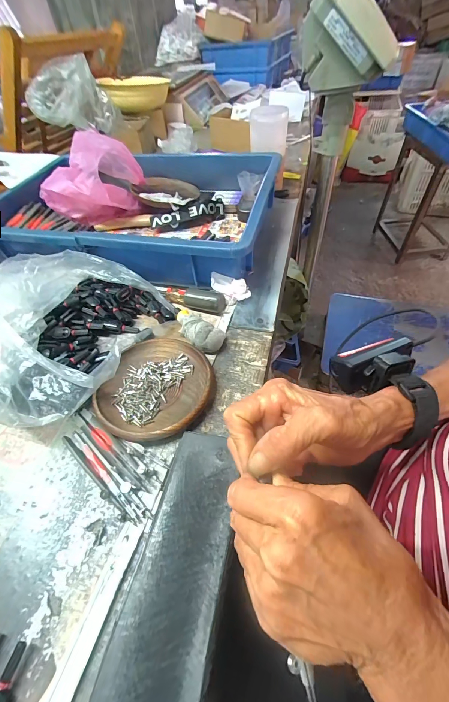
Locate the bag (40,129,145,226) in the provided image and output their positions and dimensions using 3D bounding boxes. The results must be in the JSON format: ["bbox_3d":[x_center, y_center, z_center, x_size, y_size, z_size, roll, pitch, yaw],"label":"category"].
[{"bbox_3d":[-0.223,-0.281,0.499,0.131,0.118,0.146,-37,57,-23],"label":"bag"}]

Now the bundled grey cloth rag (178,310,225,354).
[{"bbox_3d":[-0.033,-0.024,0.340,0.030,0.027,0.070,-39,58,-25],"label":"bundled grey cloth rag"}]

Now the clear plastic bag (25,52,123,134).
[{"bbox_3d":[-0.330,-0.549,0.653,0.179,0.107,0.102,-17,52,-11],"label":"clear plastic bag"}]

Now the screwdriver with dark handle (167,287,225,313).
[{"bbox_3d":[-0.039,-0.067,0.374,0.078,0.021,0.020,11,52,13],"label":"screwdriver with dark handle"}]

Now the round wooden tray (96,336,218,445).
[{"bbox_3d":[-0.066,0.035,0.299,0.105,0.016,0.111,-2,50,3],"label":"round wooden tray"}]

